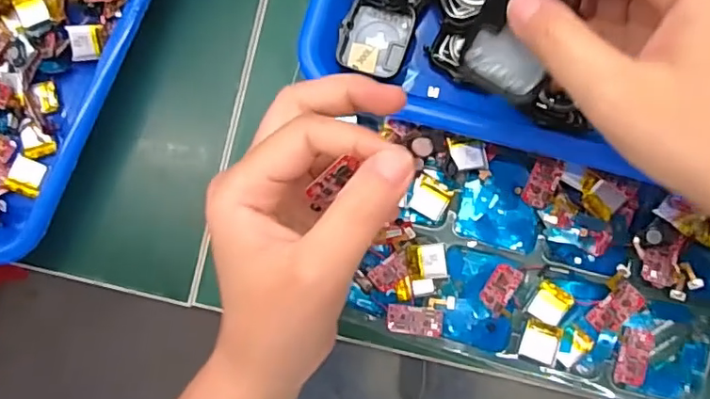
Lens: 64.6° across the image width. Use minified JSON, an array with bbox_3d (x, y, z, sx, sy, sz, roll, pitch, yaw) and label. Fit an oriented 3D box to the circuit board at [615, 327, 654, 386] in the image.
[{"bbox_3d":[0.148,0.084,0.298,0.015,0.005,0.028,14,84,6],"label":"circuit board"}]

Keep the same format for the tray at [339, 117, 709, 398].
[{"bbox_3d":[0.102,0.036,0.299,0.191,0.022,0.115,13,86,5],"label":"tray"}]

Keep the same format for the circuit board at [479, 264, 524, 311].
[{"bbox_3d":[0.079,0.048,0.304,0.015,0.004,0.024,30,86,8],"label":"circuit board"}]

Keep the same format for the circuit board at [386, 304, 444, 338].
[{"bbox_3d":[0.032,0.065,0.301,0.029,0.004,0.016,4,61,5],"label":"circuit board"}]

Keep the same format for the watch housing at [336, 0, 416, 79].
[{"bbox_3d":[0.011,-0.086,0.300,0.036,0.013,0.037,13,84,6],"label":"watch housing"}]

